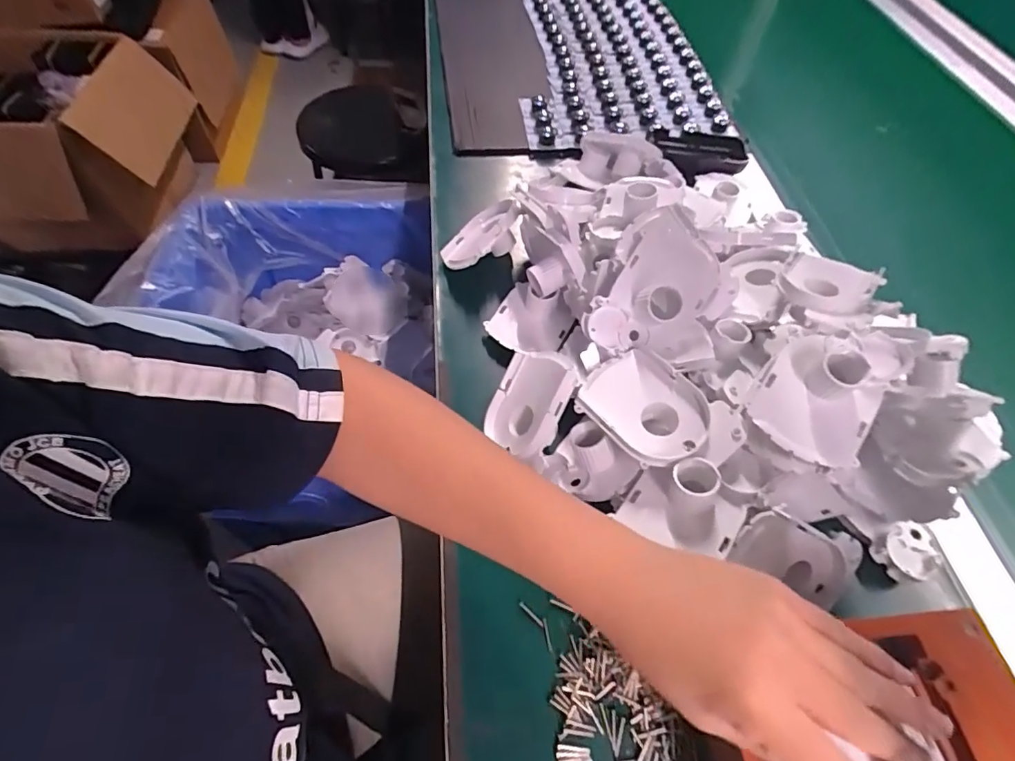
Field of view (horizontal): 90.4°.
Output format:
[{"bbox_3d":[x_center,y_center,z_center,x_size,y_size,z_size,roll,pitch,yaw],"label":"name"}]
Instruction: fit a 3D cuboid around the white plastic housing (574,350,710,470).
[{"bbox_3d":[0.091,0.017,0.335,0.061,0.020,0.084,-36,66,-22],"label":"white plastic housing"}]

